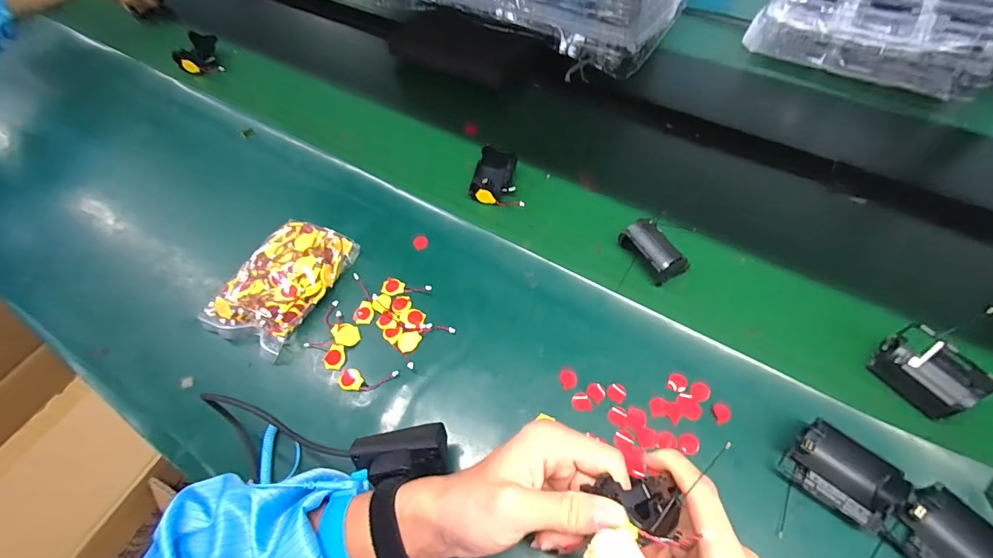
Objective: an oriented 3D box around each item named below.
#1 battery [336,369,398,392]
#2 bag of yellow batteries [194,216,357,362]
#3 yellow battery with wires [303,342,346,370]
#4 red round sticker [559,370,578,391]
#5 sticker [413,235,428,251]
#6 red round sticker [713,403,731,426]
[{"bbox_3d":[-0.124,0.096,0.409,0.055,0.007,0.021,0,60,4],"label":"battery"},{"bbox_3d":[-0.231,0.001,0.461,0.097,0.036,0.152,20,62,15],"label":"bag of yellow batteries"},{"bbox_3d":[-0.174,0.076,0.428,0.048,0.006,0.024,6,60,7],"label":"yellow battery with wires"},{"bbox_3d":[0.068,0.095,0.404,0.016,0.004,0.019,-10,59,-8],"label":"red round sticker"},{"bbox_3d":[-0.088,-0.042,0.498,0.017,0.004,0.018,-2,60,3],"label":"sticker"},{"bbox_3d":[0.200,0.120,0.380,0.015,0.004,0.018,-7,56,5],"label":"red round sticker"}]

